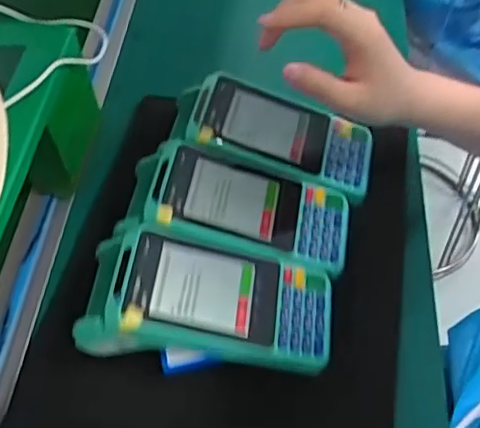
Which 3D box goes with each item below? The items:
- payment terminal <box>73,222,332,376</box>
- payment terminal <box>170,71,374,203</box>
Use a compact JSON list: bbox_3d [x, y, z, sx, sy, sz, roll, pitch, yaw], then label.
[{"bbox_3d":[-0.021,0.057,0.413,0.166,0.043,0.081,8,54,7],"label":"payment terminal"},{"bbox_3d":[0.026,-0.062,0.495,0.167,0.040,0.077,21,56,3],"label":"payment terminal"}]

